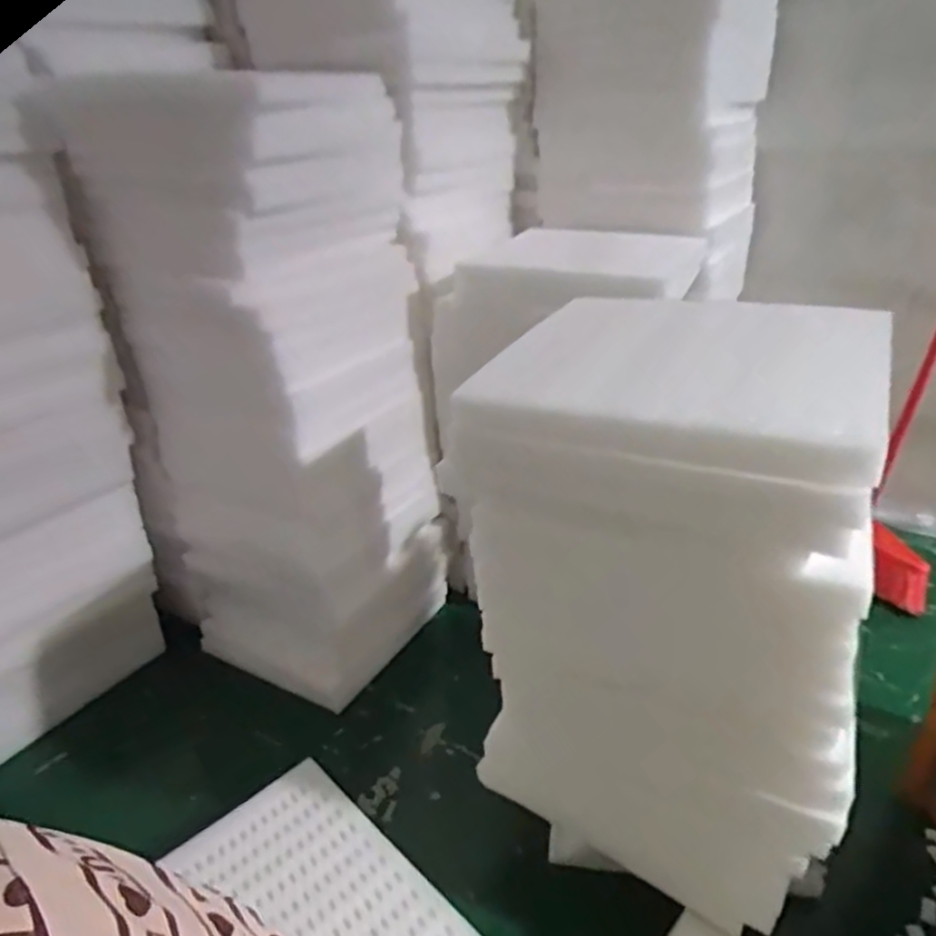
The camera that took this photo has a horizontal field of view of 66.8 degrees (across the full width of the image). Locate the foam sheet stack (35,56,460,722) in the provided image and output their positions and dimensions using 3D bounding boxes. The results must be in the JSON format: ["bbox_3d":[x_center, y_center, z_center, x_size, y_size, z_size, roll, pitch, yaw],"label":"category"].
[{"bbox_3d":[-0.294,-0.090,1.208,0.368,0.840,0.412,15,32,29],"label":"foam sheet stack"}]

